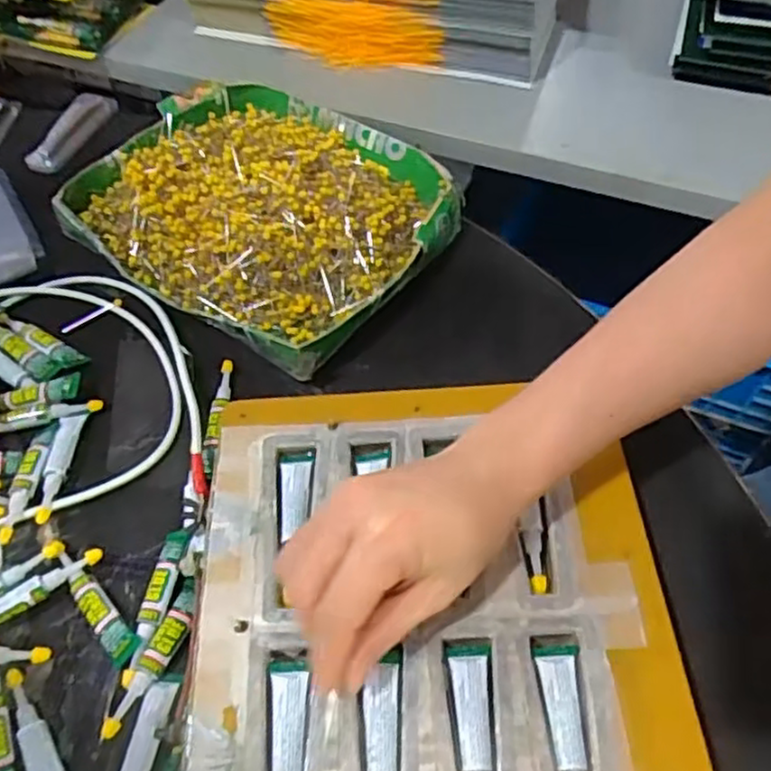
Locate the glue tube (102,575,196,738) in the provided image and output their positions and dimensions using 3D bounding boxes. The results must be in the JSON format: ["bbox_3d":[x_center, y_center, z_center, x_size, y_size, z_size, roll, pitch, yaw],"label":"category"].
[{"bbox_3d":[-0.117,0.138,0.369,0.014,0.005,0.083,17,57,13],"label":"glue tube"}]

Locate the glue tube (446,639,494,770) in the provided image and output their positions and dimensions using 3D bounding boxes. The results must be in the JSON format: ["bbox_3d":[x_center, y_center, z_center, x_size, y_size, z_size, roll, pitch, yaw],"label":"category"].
[{"bbox_3d":[0.040,0.157,0.317,0.018,0.006,0.085,-2,54,0],"label":"glue tube"}]

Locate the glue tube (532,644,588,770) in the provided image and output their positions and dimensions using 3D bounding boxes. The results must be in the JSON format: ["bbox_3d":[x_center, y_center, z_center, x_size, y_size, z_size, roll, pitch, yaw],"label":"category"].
[{"bbox_3d":[0.079,0.156,0.316,0.019,0.006,0.084,1,54,2],"label":"glue tube"}]

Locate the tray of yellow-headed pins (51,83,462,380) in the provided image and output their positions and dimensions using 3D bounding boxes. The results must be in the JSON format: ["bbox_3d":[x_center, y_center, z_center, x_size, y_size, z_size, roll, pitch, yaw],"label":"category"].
[{"bbox_3d":[-0.098,-0.142,0.554,0.281,0.041,0.220,29,60,20],"label":"tray of yellow-headed pins"}]

